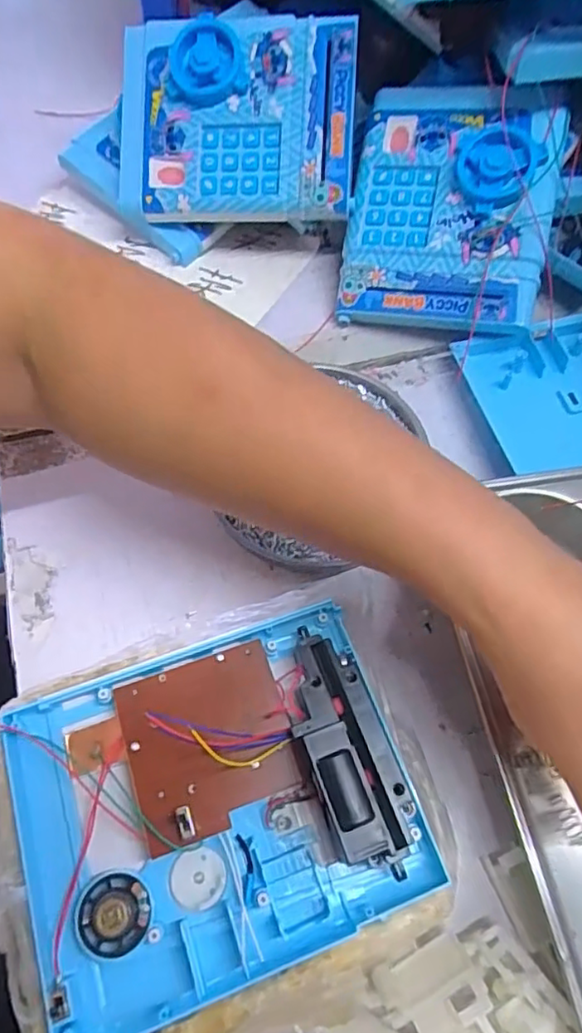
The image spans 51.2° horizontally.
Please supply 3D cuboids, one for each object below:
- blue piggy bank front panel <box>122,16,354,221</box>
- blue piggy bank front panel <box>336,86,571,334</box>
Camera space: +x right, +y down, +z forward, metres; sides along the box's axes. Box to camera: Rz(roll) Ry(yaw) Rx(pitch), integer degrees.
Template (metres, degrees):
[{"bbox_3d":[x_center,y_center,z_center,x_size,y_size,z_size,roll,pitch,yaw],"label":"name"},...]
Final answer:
[{"bbox_3d":[-0.040,-0.269,0.410,0.162,0.022,0.126,4,96,8],"label":"blue piggy bank front panel"},{"bbox_3d":[0.105,-0.206,0.401,0.128,0.024,0.158,10,90,18],"label":"blue piggy bank front panel"}]

